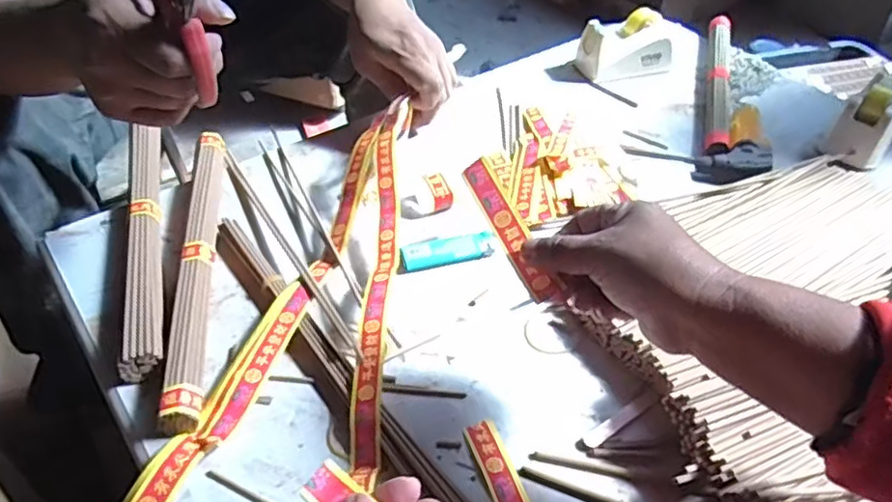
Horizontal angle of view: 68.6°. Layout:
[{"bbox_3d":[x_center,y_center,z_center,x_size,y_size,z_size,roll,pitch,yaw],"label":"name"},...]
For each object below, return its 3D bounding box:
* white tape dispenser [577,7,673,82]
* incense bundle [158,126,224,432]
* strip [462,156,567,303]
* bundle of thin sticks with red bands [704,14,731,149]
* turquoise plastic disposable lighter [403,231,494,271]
[{"bbox_3d":[0.217,-0.242,0.770,0.109,0.059,0.063,-14,46,-16],"label":"white tape dispenser"},{"bbox_3d":[-0.194,-0.001,0.517,0.025,0.020,0.316,-6,44,-8],"label":"incense bundle"},{"bbox_3d":[0.038,-0.014,0.395,0.019,0.008,0.104,-30,63,6],"label":"strip"},{"bbox_3d":[0.315,-0.199,0.751,0.023,0.023,0.302,13,45,12],"label":"bundle of thin sticks with red bands"},{"bbox_3d":[0.002,-0.001,0.537,0.077,0.007,0.026,-11,45,-13],"label":"turquoise plastic disposable lighter"}]

